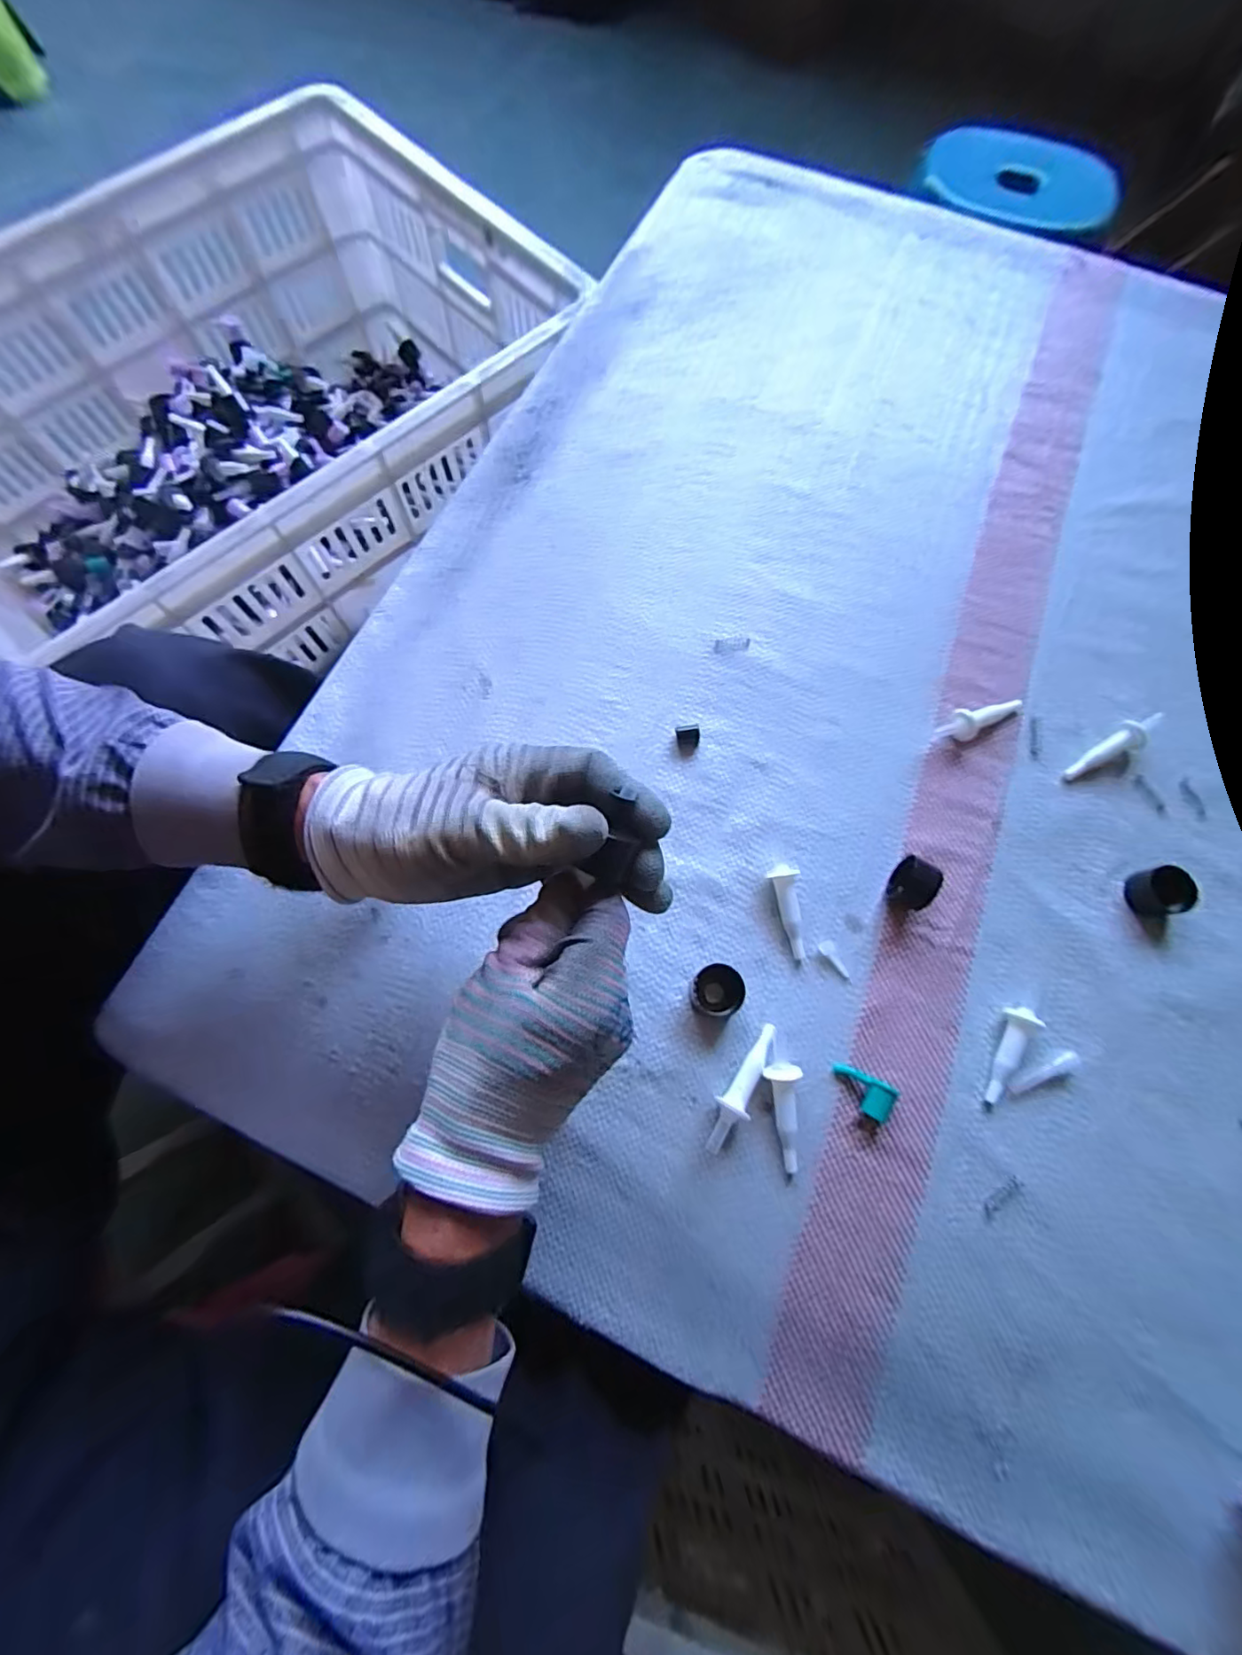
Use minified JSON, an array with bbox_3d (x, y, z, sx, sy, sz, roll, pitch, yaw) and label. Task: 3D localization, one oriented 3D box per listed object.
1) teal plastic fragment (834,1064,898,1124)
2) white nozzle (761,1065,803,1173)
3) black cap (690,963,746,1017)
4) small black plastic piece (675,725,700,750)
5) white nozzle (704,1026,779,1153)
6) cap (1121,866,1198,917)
[{"bbox_3d":[0.140,0.153,0.339,0.032,0.017,0.021,27,75,7],"label":"teal plastic fragment"},{"bbox_3d":[0.098,0.165,0.332,0.021,0.020,0.056,-11,74,-4],"label":"white nozzle"},{"bbox_3d":[0.058,0.098,0.352,0.029,0.020,0.029,0,74,0],"label":"black cap"},{"bbox_3d":[0.047,-0.062,0.404,0.016,0.010,0.015,-11,74,-3],"label":"small black plastic piece"},{"bbox_3d":[0.071,0.150,0.336,0.017,0.020,0.076,38,77,10],"label":"white nozzle"},{"bbox_3d":[0.345,0.041,0.372,0.025,0.021,0.029,-14,74,-4],"label":"cap"}]

